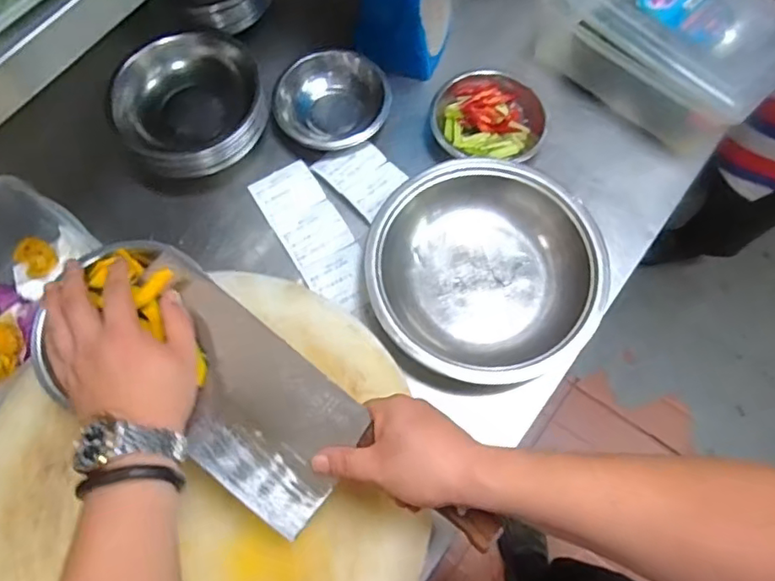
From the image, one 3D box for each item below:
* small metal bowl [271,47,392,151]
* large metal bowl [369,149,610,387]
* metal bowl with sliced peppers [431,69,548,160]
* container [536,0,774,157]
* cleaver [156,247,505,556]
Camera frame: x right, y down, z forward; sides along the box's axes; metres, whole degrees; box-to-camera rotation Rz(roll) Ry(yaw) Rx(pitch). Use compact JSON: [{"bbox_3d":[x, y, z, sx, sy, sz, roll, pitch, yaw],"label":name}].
[{"bbox_3d":[-0.073,-0.247,0.734,0.142,0.038,0.122,-27,71,-8],"label":"small metal bowl"},{"bbox_3d":[0.110,-0.025,0.656,0.255,0.073,0.244,-1,69,2],"label":"large metal bowl"},{"bbox_3d":[0.129,-0.226,0.735,0.142,0.043,0.124,-3,69,1],"label":"metal bowl with sliced peppers"},{"bbox_3d":[0.359,-0.323,0.728,0.280,0.113,0.180,40,75,15],"label":"container"},{"bbox_3d":[-0.079,0.115,0.447,0.331,0.038,0.114,37,75,14],"label":"cleaver"}]

